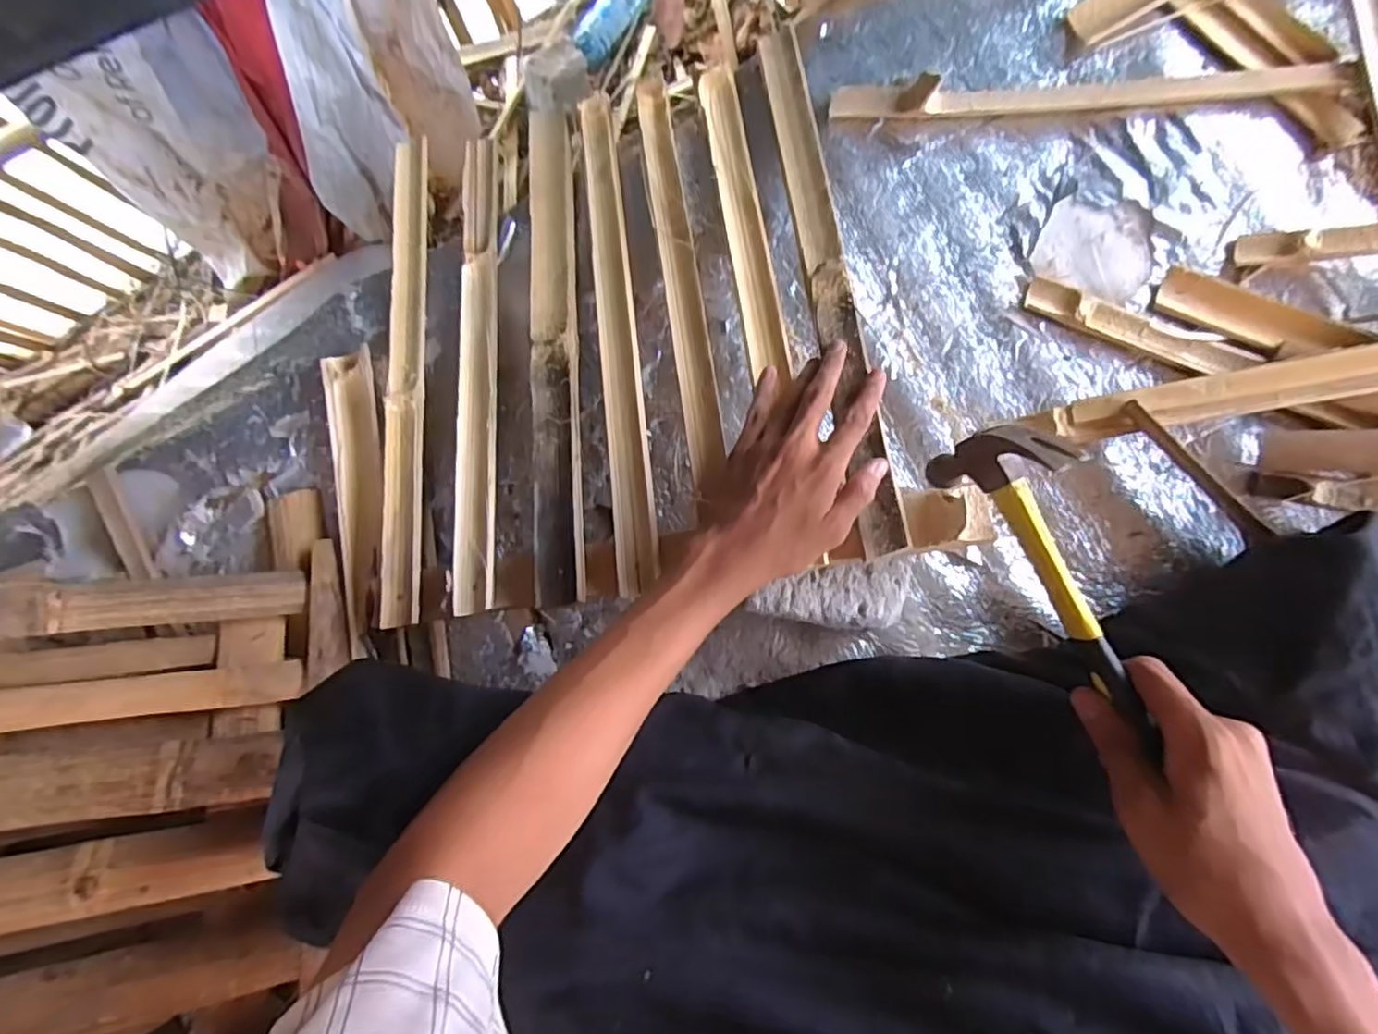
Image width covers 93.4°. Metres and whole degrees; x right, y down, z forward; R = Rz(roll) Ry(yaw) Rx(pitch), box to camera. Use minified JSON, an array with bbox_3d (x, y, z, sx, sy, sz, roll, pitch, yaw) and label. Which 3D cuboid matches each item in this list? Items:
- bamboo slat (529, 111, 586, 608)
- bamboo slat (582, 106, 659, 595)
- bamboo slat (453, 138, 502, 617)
[{"bbox_3d":[-0.125,-0.171,0.601,0.042,0.017,0.505,-6,73,5],"label":"bamboo slat"},{"bbox_3d":[-0.066,-0.182,0.592,0.035,0.012,0.504,-8,72,5],"label":"bamboo slat"},{"bbox_3d":[-0.201,-0.161,0.624,0.037,0.012,0.506,-7,72,5],"label":"bamboo slat"}]

